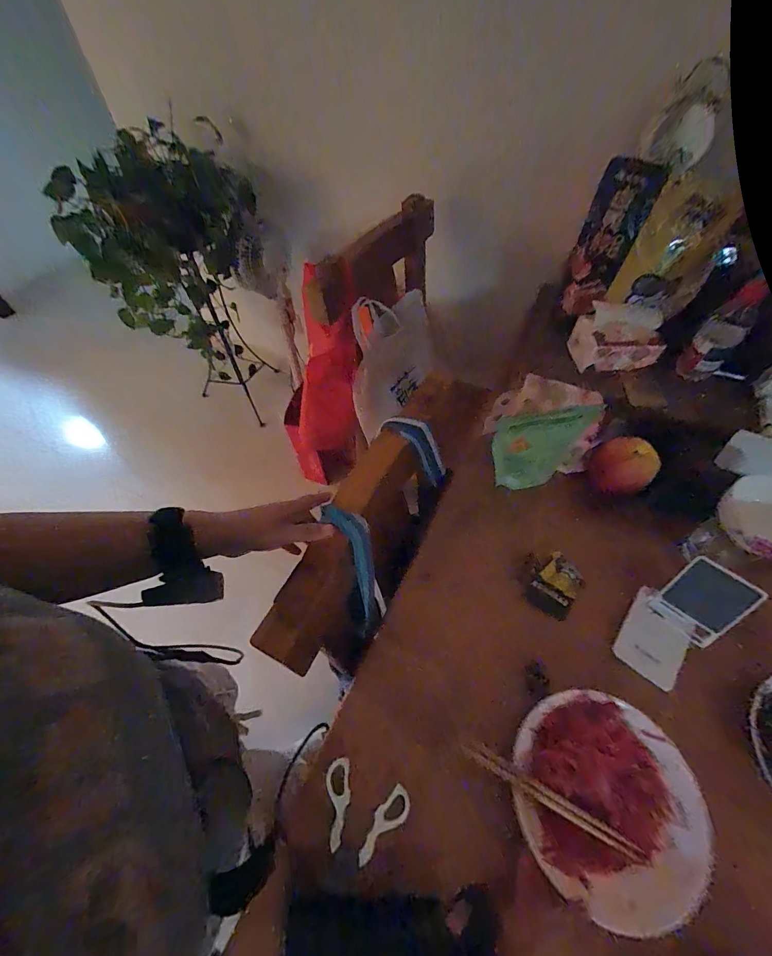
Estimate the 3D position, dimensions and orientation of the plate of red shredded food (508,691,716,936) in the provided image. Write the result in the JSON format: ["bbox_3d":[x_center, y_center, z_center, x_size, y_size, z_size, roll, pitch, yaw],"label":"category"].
[{"bbox_3d":[0.254,0.360,0.433,0.202,0.030,0.195,-2,55,3],"label":"plate of red shredded food"}]

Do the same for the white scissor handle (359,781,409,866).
[{"bbox_3d":[-0.004,0.400,0.445,0.078,0.013,0.029,-35,59,-19],"label":"white scissor handle"}]

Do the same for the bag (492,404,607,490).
[{"bbox_3d":[0.257,-0.045,0.636,0.160,0.160,0.029,-4,58,-4],"label":"bag"}]

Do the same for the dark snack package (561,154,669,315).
[{"bbox_3d":[0.375,-0.401,0.662,0.086,0.222,0.021,13,39,0],"label":"dark snack package"}]

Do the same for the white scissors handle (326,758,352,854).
[{"bbox_3d":[-0.055,0.384,0.456,0.028,0.004,0.081,-6,52,-6],"label":"white scissors handle"}]

